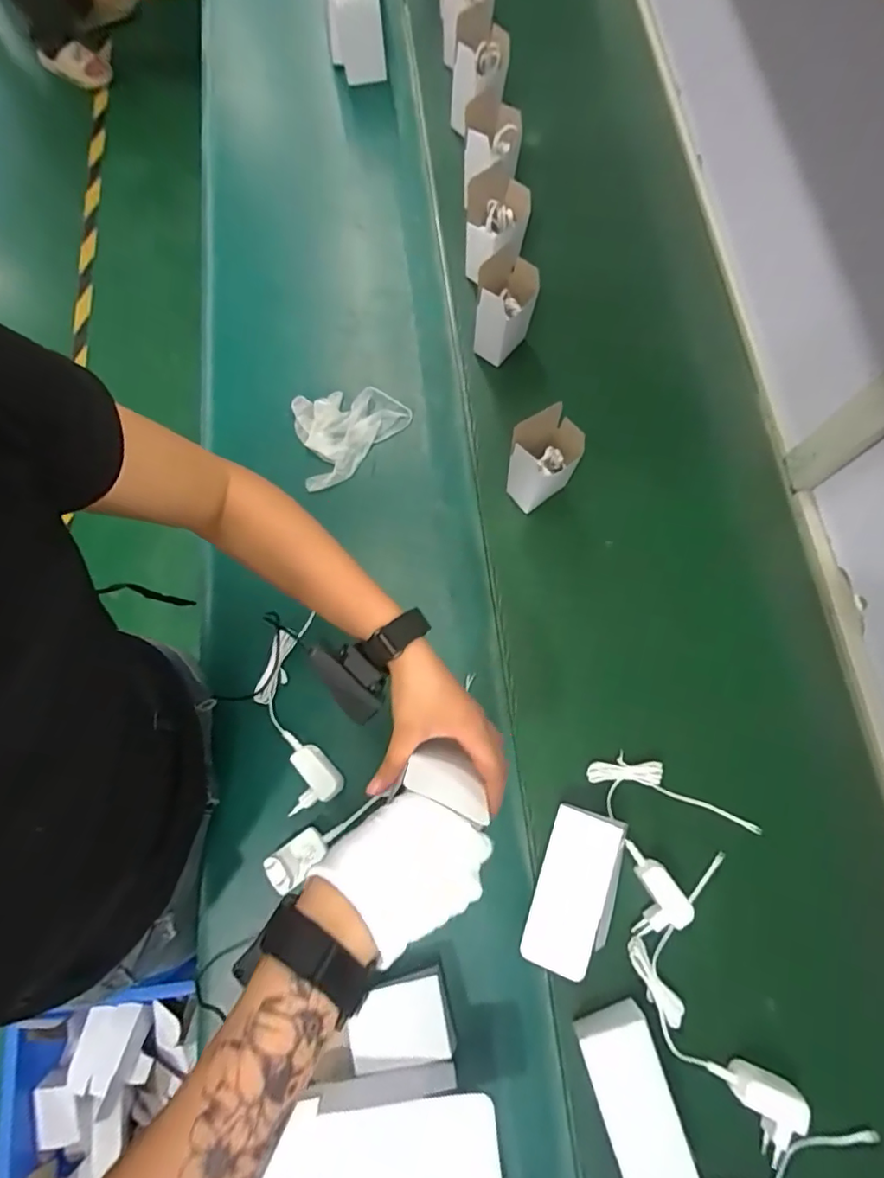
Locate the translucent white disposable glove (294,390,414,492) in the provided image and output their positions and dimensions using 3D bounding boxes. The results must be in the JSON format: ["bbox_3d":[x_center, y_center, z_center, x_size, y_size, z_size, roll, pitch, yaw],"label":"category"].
[{"bbox_3d":[-0.114,-0.204,0.723,0.144,0.022,0.131,-16,75,-5],"label":"translucent white disposable glove"}]

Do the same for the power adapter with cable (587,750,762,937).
[{"bbox_3d":[0.248,0.247,0.574,0.155,0.031,0.162,-11,76,-11],"label":"power adapter with cable"}]

